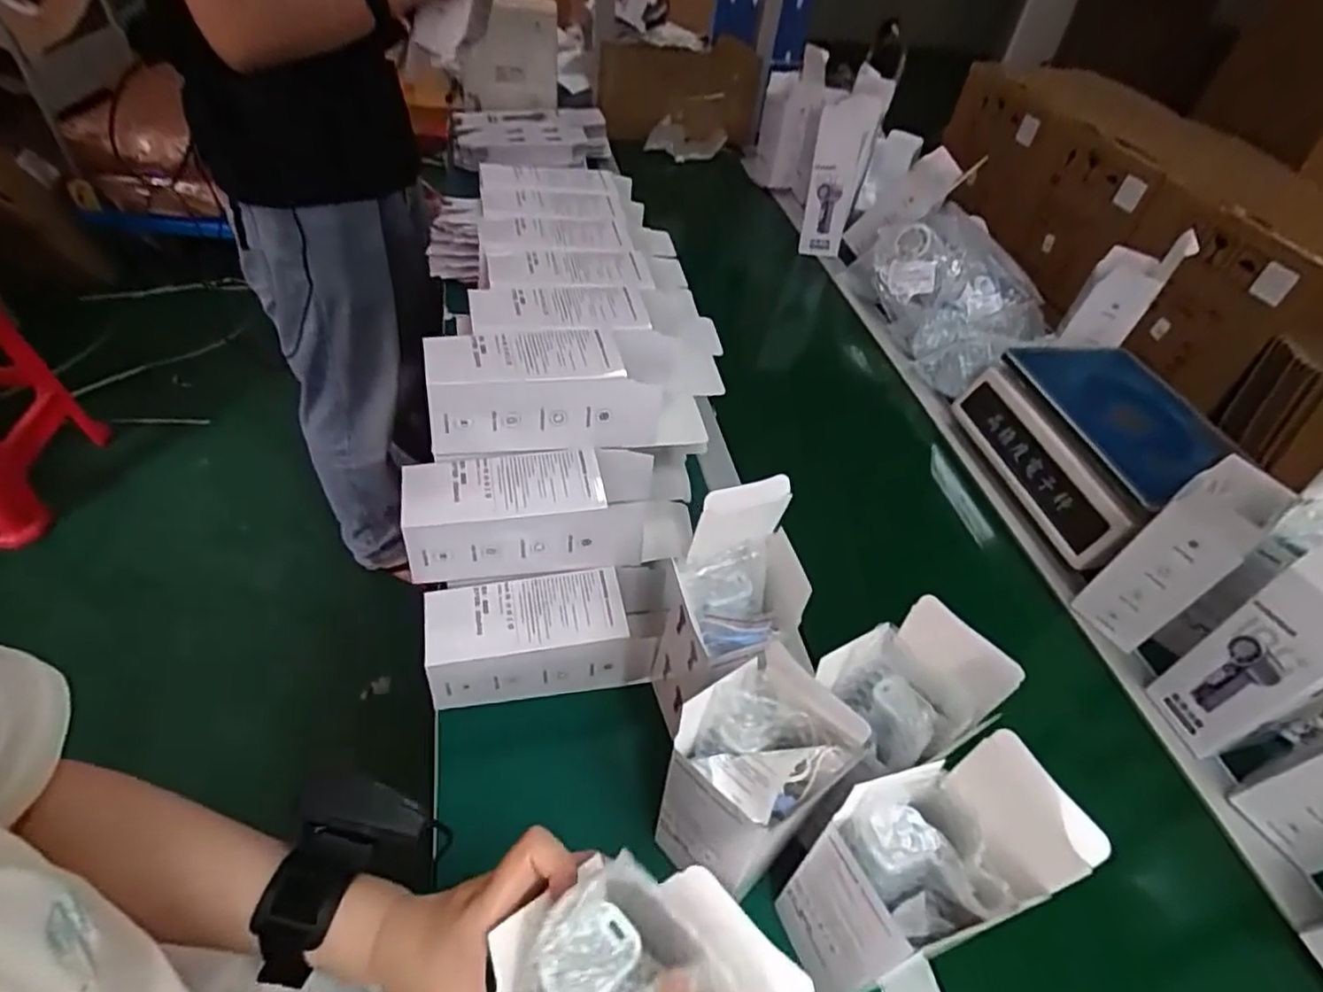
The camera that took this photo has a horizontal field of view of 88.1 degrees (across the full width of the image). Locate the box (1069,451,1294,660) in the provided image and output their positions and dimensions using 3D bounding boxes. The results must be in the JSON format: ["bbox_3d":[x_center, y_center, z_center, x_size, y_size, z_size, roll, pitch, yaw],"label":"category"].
[{"bbox_3d":[0.496,0.057,0.659,0.081,0.189,0.073,-28,55,-29],"label":"box"}]

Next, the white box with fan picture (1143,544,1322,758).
[{"bbox_3d":[0.528,0.130,0.566,0.073,0.242,0.084,-9,48,-16],"label":"white box with fan picture"}]

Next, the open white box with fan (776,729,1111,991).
[{"bbox_3d":[0.141,0.228,0.407,0.095,0.232,0.076,-8,48,-15],"label":"open white box with fan"}]

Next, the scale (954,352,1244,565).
[{"bbox_3d":[0.520,-0.056,0.814,0.210,0.105,0.282,-5,47,-12],"label":"scale"}]

